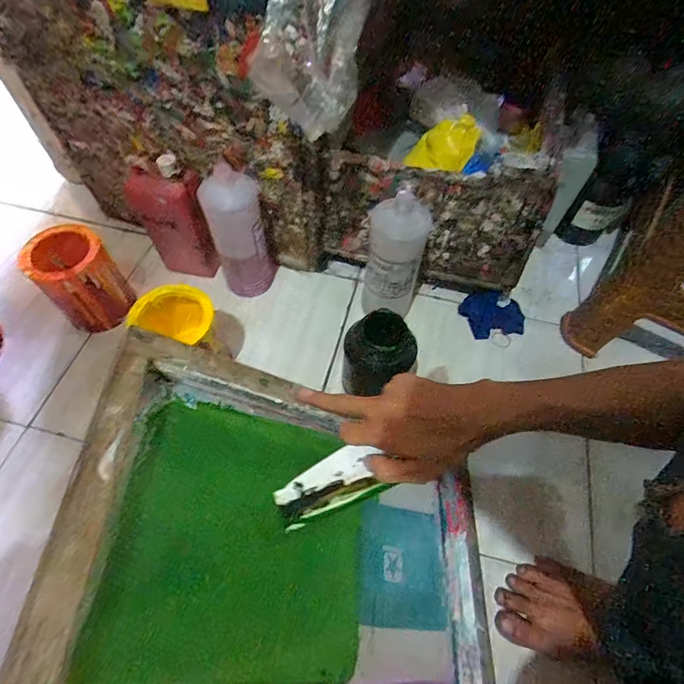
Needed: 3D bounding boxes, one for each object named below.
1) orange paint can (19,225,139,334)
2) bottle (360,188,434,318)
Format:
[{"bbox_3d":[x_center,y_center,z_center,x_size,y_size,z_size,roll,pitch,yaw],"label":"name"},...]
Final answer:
[{"bbox_3d":[-0.409,-0.097,0.664,0.108,0.133,0.107,-39,67,-24],"label":"orange paint can"},{"bbox_3d":[0.077,-0.118,0.640,0.082,0.226,0.073,11,58,5],"label":"bottle"}]

